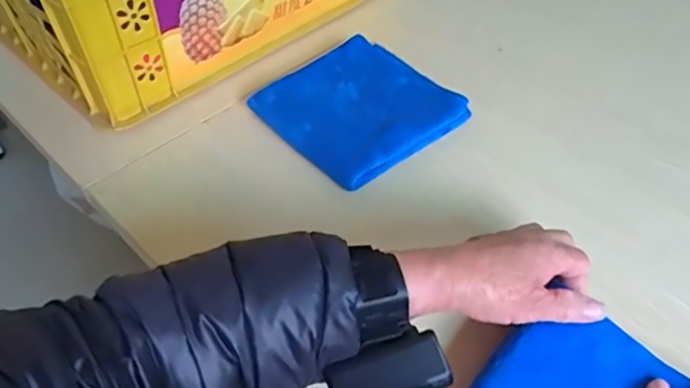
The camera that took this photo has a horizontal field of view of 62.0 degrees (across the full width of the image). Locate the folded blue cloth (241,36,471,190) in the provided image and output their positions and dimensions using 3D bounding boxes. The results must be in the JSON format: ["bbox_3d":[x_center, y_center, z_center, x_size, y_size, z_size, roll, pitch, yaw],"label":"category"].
[{"bbox_3d":[0.012,-0.092,0.597,0.172,0.022,0.168,-31,54,-27],"label":"folded blue cloth"}]

